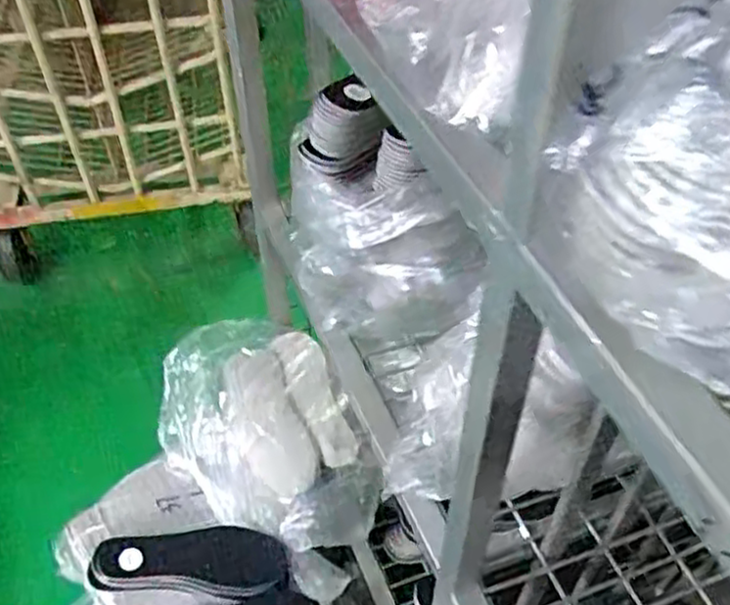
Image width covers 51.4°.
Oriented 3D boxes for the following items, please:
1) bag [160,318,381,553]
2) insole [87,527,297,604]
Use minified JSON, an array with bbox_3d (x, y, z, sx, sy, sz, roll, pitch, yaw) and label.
[{"bbox_3d":[-0.142,0.170,1.039,0.262,0.167,0.358,-16,50,-14],"label":"bag"},{"bbox_3d":[-0.227,0.333,0.991,0.253,0.037,0.087,1,49,1],"label":"insole"}]

